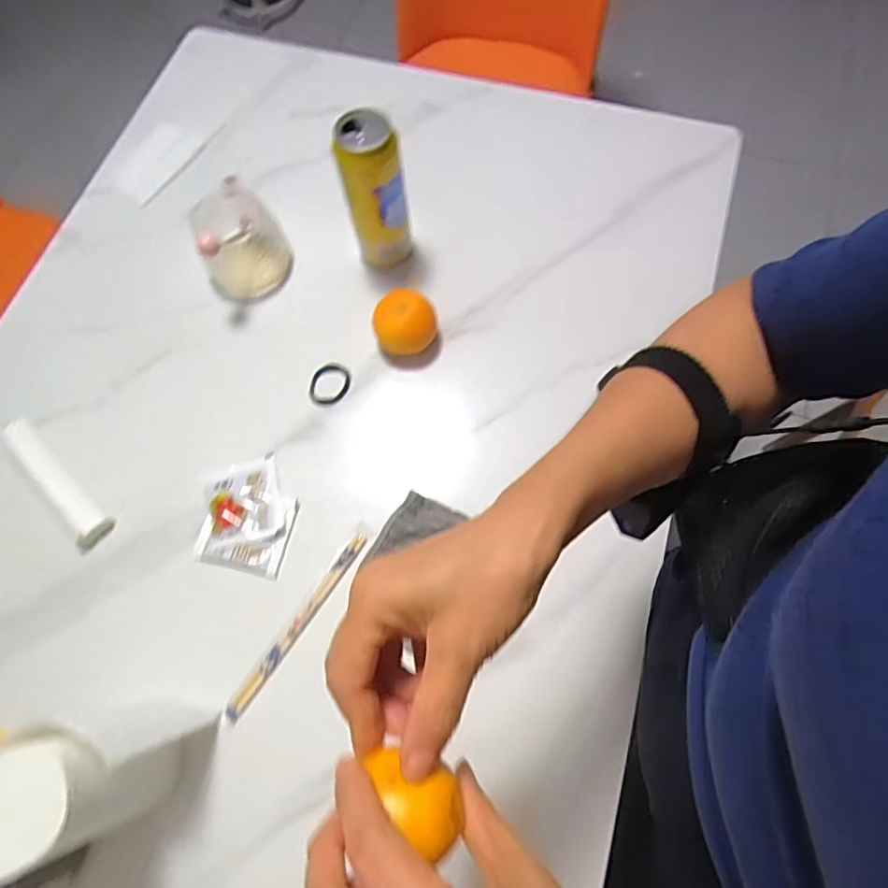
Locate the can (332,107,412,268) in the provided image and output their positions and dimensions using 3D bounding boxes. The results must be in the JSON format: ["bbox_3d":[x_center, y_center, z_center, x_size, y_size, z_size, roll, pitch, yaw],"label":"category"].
[{"bbox_3d":[-0.073,-0.266,0.607,0.061,0.167,0.062,-1,70,2],"label":"can"}]

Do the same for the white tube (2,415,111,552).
[{"bbox_3d":[-0.410,0.040,0.584,0.167,0.020,0.042,42,77,15],"label":"white tube"}]

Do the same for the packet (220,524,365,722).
[{"bbox_3d":[-0.137,0.168,0.533,0.018,0.010,0.209,32,74,12],"label":"packet"}]

